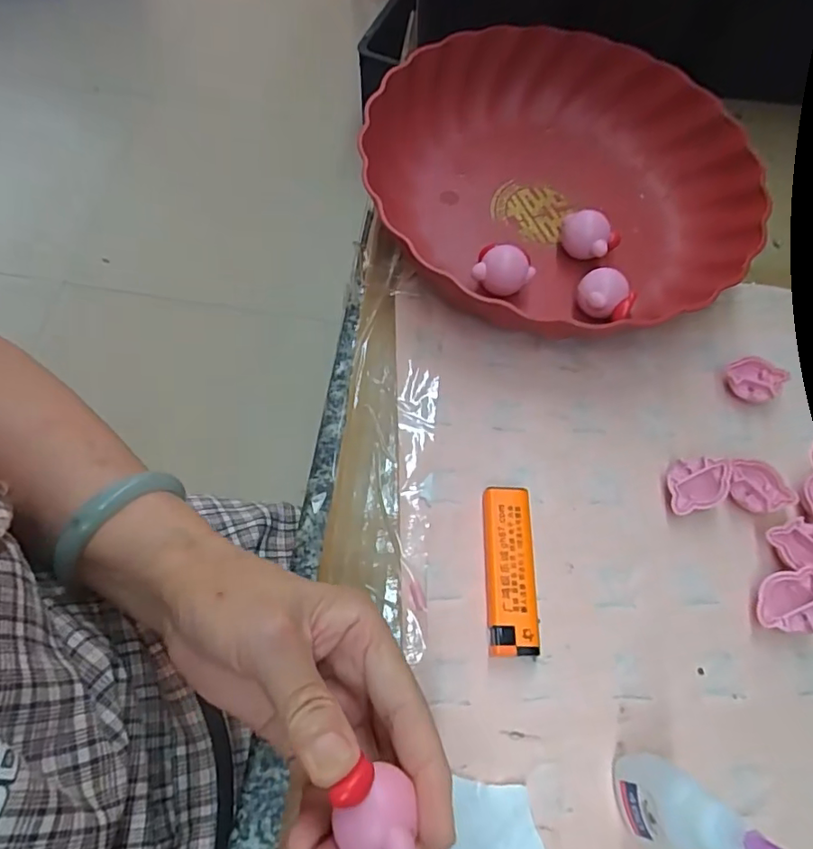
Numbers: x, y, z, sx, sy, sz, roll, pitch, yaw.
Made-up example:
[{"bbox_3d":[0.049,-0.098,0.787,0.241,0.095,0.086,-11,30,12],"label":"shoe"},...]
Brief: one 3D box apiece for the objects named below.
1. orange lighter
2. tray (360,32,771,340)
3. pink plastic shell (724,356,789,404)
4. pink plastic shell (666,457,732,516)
[{"bbox_3d":[0.050,0.072,0.274,0.023,0.012,0.079,3,66,-3],"label":"orange lighter"},{"bbox_3d":[0.098,-0.159,0.361,0.241,0.049,0.241,-9,67,-8],"label":"tray"},{"bbox_3d":[0.207,-0.026,0.331,0.028,0.017,0.029,1,66,-3],"label":"pink plastic shell"},{"bbox_3d":[0.157,0.033,0.299,0.032,0.012,0.029,-6,73,10],"label":"pink plastic shell"}]

